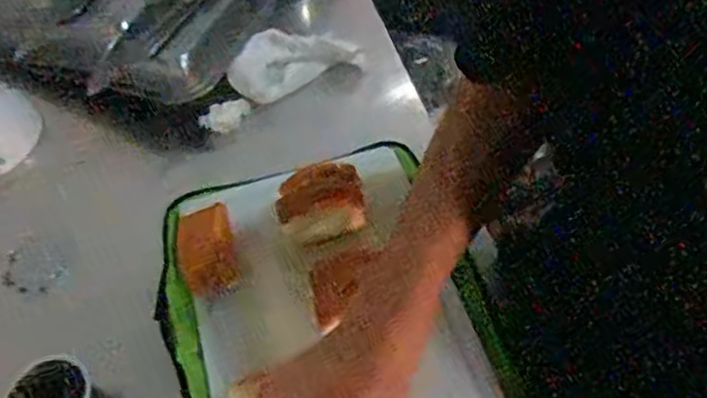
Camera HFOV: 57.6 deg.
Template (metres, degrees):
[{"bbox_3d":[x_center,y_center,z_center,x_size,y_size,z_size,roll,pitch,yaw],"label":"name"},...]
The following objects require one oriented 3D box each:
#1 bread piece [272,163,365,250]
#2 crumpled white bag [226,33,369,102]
[{"bbox_3d":[-0.033,0.005,0.645,0.082,0.067,0.050,-11,55,-4],"label":"bread piece"},{"bbox_3d":[-0.072,-0.178,0.804,0.170,0.058,0.065,-19,56,-10],"label":"crumpled white bag"}]

